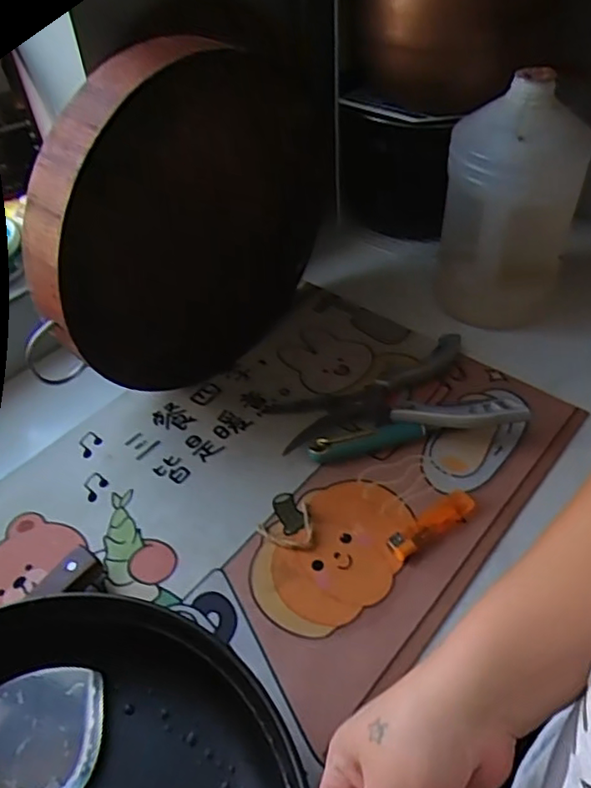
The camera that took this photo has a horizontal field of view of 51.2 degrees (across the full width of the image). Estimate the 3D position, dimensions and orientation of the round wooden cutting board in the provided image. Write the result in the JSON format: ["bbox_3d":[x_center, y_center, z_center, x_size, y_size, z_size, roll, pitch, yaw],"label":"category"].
[{"bbox_3d":[-0.084,-0.153,0.579,0.067,0.316,0.337,33,55,31],"label":"round wooden cutting board"}]

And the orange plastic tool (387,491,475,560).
[{"bbox_3d":[0.115,0.108,0.520,0.087,0.011,0.026,-31,52,-23],"label":"orange plastic tool"}]

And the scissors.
[{"bbox_3d":[0.091,0.005,0.605,0.212,0.041,0.145,-13,46,-9],"label":"scissors"}]

